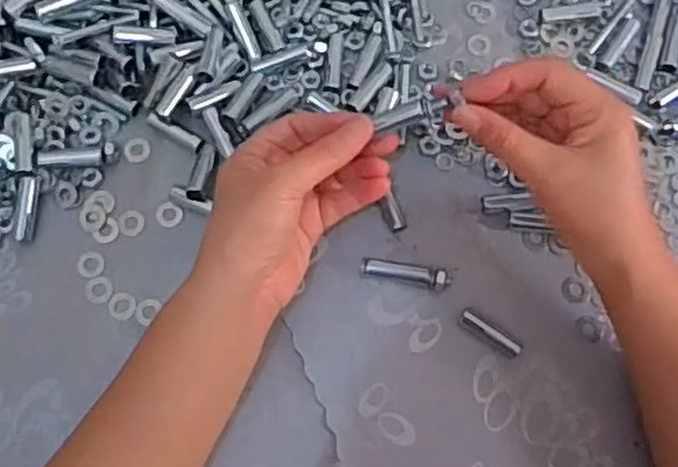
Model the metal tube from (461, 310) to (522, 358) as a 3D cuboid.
[{"bbox_3d":[0.090,0.059,0.424,0.039,0.011,0.008,36,76,9],"label":"metal tube"}]

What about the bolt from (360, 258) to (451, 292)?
[{"bbox_3d":[0.041,0.023,0.437,0.054,0.013,0.013,12,74,3],"label":"bolt"}]

